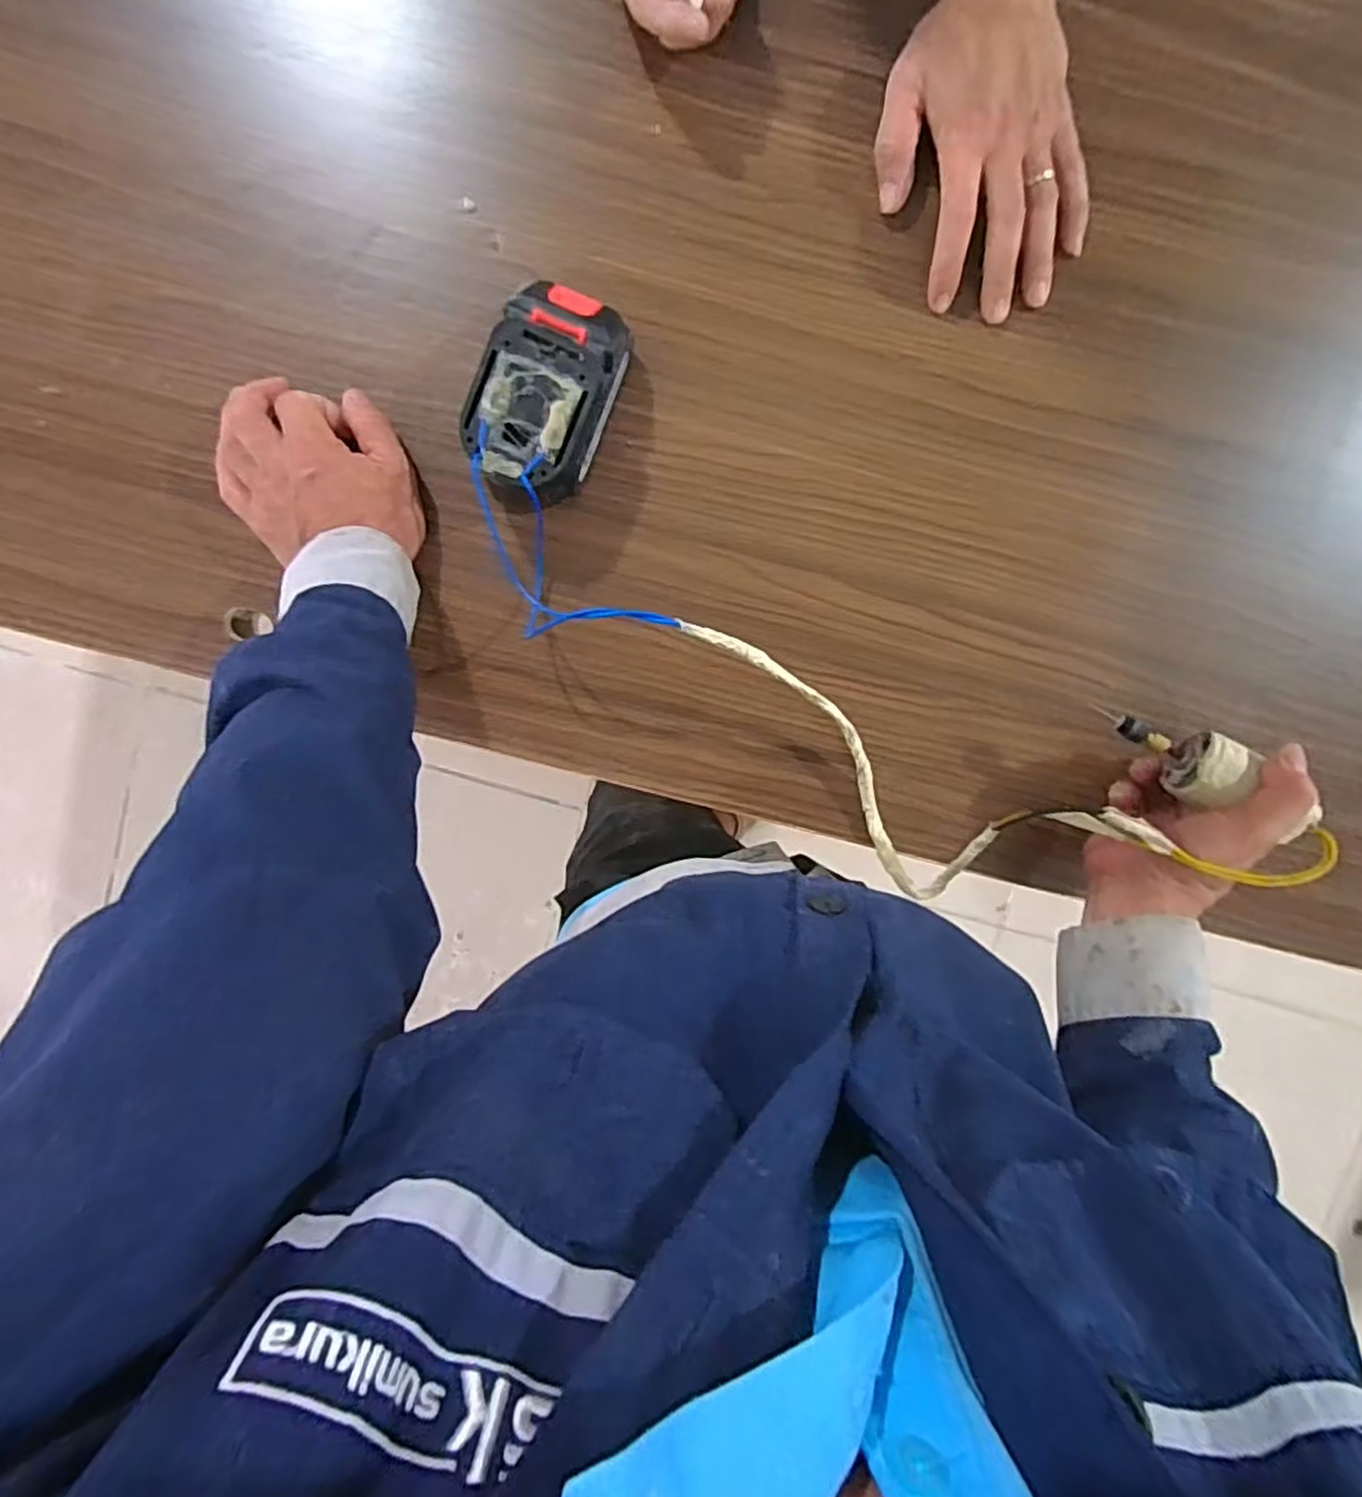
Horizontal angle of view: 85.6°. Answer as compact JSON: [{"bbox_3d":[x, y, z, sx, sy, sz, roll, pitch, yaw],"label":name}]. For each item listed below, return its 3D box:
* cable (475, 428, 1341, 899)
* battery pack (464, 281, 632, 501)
[{"bbox_3d":[0.089,-0.012,0.471,0.524,0.116,0.133,29,96,4],"label":"cable"},{"bbox_3d":[-0.085,-0.220,0.463,0.072,0.056,0.121,23,97,-3],"label":"battery pack"}]

